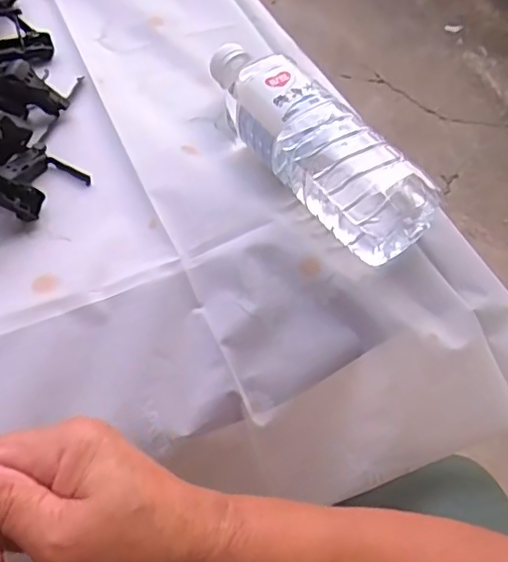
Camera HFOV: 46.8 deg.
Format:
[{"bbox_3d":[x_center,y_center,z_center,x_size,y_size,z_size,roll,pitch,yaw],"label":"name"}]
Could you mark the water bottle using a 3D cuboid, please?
[{"bbox_3d":[0.037,-0.102,0.418,0.061,0.057,0.205,-32,63,-24],"label":"water bottle"}]

